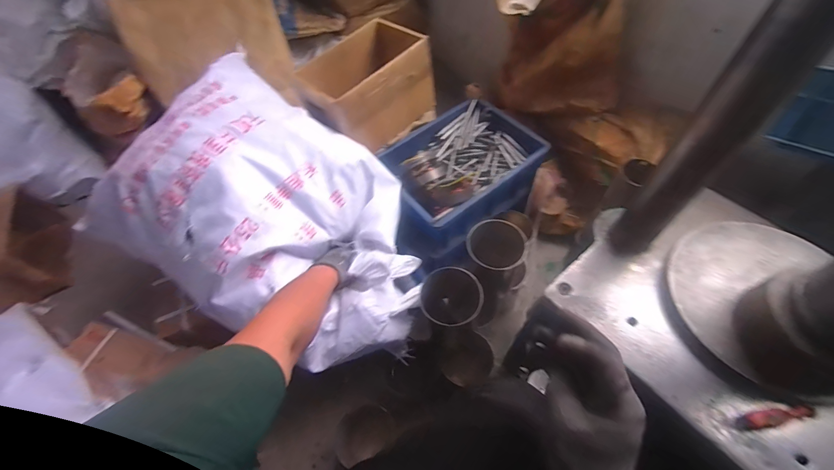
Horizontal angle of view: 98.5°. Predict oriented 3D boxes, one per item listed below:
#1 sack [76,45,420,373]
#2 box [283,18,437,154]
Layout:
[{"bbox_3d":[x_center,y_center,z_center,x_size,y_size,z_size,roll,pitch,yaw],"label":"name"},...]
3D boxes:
[{"bbox_3d":[-0.280,-0.061,0.794,0.627,0.265,0.493,18,61,15],"label":"sack"},{"bbox_3d":[-0.131,-0.381,0.961,0.219,0.204,0.363,33,66,22],"label":"box"}]

